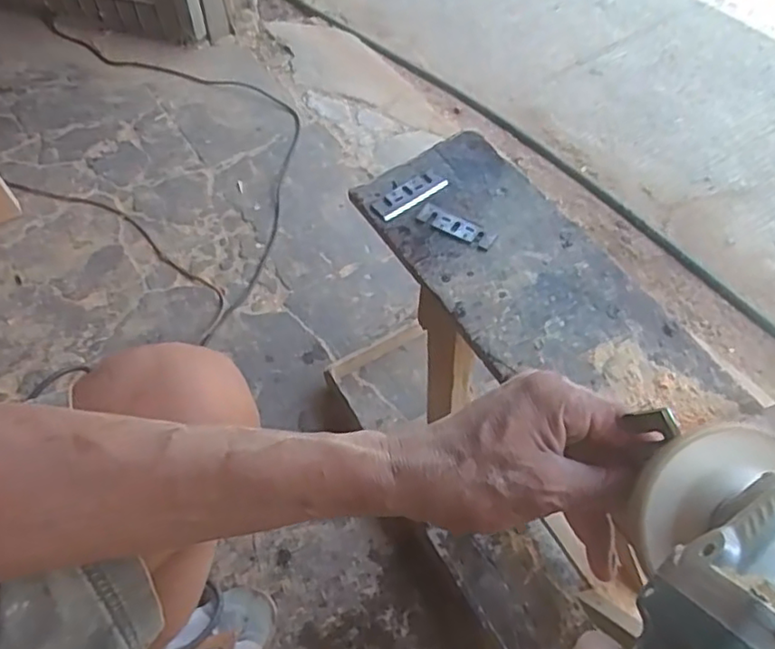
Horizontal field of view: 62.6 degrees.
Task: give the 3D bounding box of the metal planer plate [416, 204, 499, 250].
[{"bbox_3d":[0.068,-0.097,0.638,0.082,0.007,0.023,29,62,20],"label":"metal planer plate"}]

